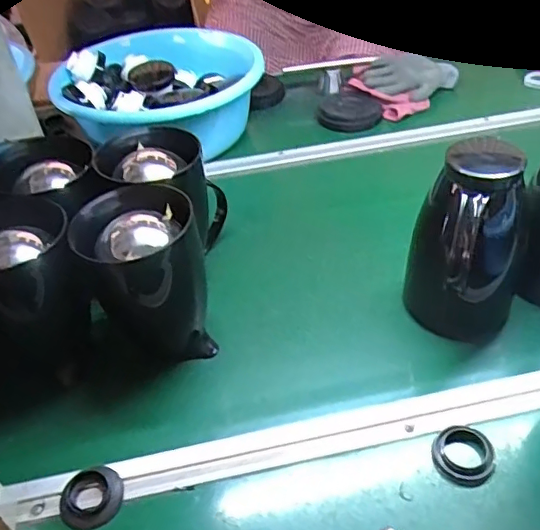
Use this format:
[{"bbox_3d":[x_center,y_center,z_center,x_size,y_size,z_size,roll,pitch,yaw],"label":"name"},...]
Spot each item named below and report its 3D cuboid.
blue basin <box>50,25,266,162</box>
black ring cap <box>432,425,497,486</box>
[{"bbox_3d":[-0.185,-0.293,0.975,0.329,0.120,0.323,-3,42,3],"label":"blue basin"},{"bbox_3d":[0.189,0.183,0.551,0.058,0.014,0.057,-3,42,3],"label":"black ring cap"}]

